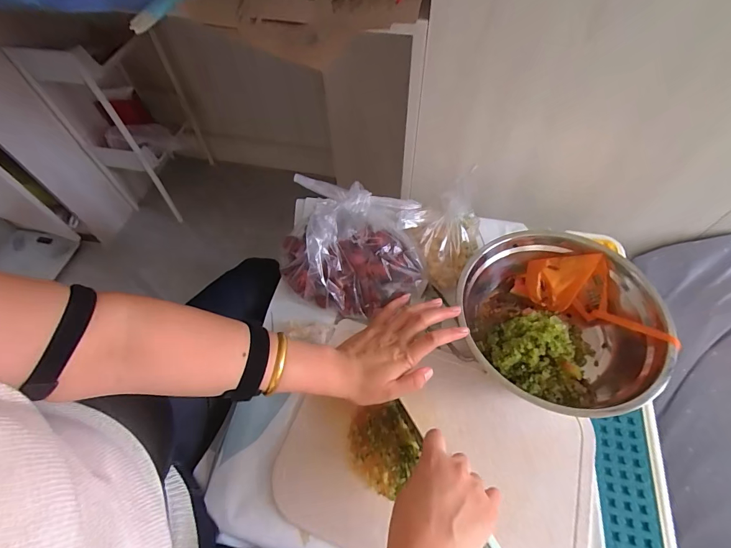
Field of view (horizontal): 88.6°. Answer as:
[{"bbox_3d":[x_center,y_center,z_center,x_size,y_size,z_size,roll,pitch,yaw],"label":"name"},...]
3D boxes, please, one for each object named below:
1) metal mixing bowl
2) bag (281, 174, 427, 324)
[{"bbox_3d":[0.244,0.060,0.490,0.234,0.077,0.244,-15,59,-7],"label":"metal mixing bowl"},{"bbox_3d":[-0.024,-0.042,0.541,0.208,0.107,0.181,-3,59,0],"label":"bag"}]

